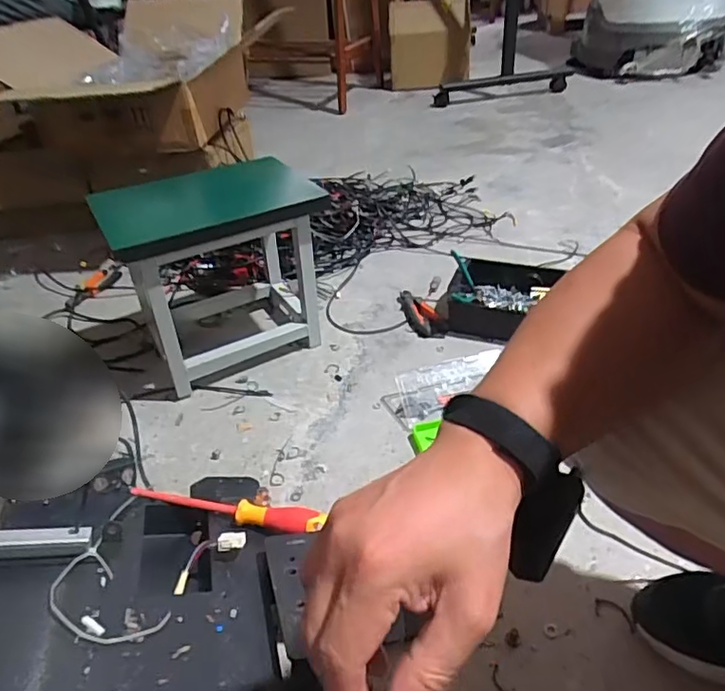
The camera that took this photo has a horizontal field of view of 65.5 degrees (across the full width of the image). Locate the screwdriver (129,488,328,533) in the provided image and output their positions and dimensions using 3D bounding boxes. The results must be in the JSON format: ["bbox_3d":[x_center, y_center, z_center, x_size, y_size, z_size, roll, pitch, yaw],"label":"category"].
[{"bbox_3d":[-0.157,0.185,0.649,0.225,0.025,0.025,5,39,13],"label":"screwdriver"}]

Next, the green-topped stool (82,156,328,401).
[{"bbox_3d":[-0.255,-0.149,1.024,0.321,0.302,0.285,-24,42,-23],"label":"green-topped stool"}]

